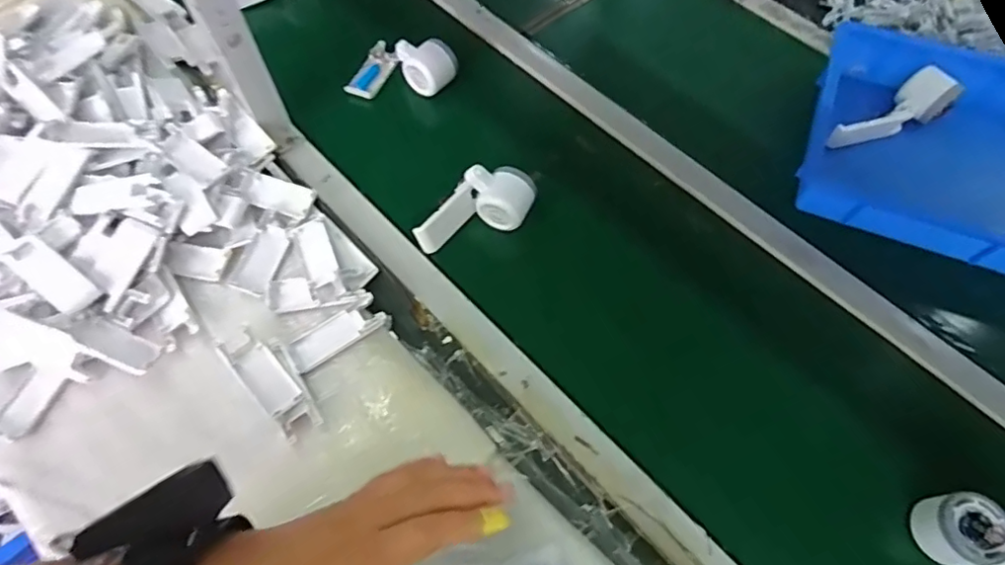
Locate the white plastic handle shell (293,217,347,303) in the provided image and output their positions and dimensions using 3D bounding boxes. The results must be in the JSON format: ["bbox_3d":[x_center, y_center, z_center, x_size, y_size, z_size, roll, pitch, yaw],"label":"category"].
[{"bbox_3d":[-0.205,-0.024,0.636,0.035,0.011,0.105,-21,66,-13],"label":"white plastic handle shell"}]

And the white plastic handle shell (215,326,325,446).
[{"bbox_3d":[-0.230,0.097,0.568,0.048,0.018,0.127,-37,70,-20],"label":"white plastic handle shell"}]

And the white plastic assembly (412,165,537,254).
[{"bbox_3d":[-0.032,-0.088,0.667,0.144,0.053,0.064,-13,64,-9],"label":"white plastic assembly"}]

